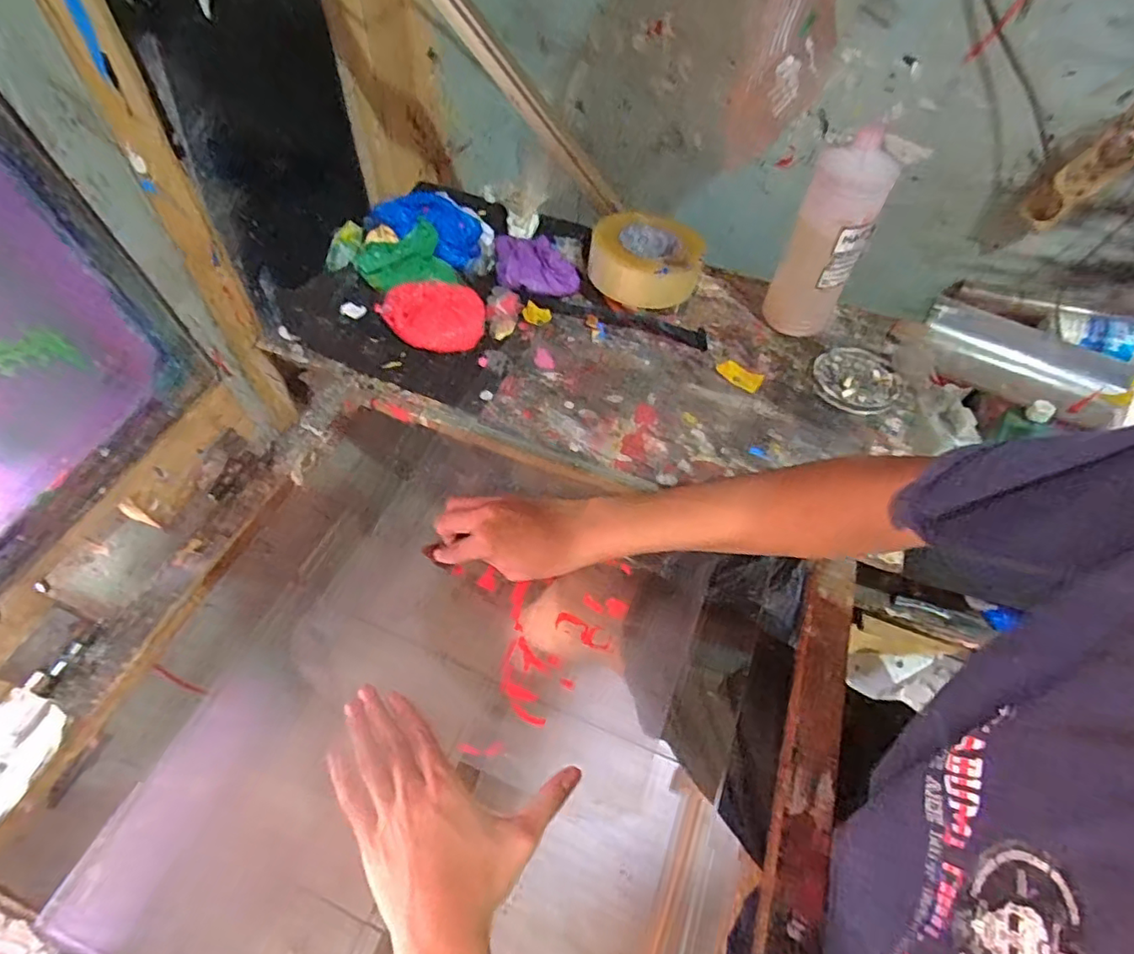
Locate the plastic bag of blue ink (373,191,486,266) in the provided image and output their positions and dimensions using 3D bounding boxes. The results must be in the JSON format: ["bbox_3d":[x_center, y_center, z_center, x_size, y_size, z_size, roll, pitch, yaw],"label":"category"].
[{"bbox_3d":[-0.184,-0.339,0.780,0.142,0.043,0.076,27,58,13],"label":"plastic bag of blue ink"}]

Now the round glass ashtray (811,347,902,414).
[{"bbox_3d":[0.345,-0.119,0.693,0.095,0.014,0.105,36,61,18],"label":"round glass ashtray"}]

